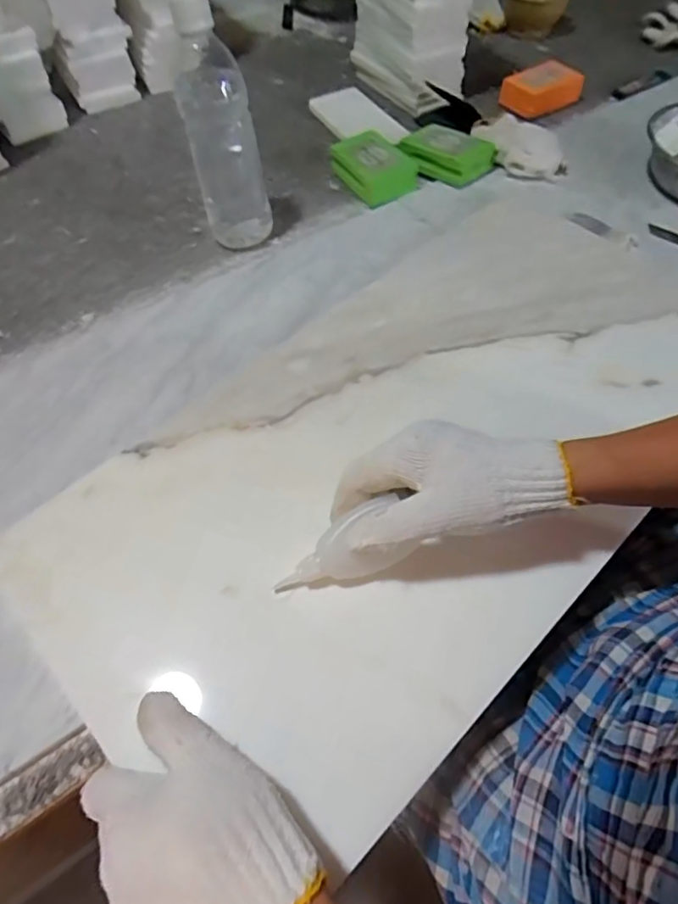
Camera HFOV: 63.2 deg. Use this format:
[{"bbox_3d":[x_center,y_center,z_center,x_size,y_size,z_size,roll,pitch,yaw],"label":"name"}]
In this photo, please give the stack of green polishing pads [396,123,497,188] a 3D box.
[{"bbox_3d":[0.126,-0.347,0.638,0.095,0.028,0.062,34,63,23],"label":"stack of green polishing pads"}]

